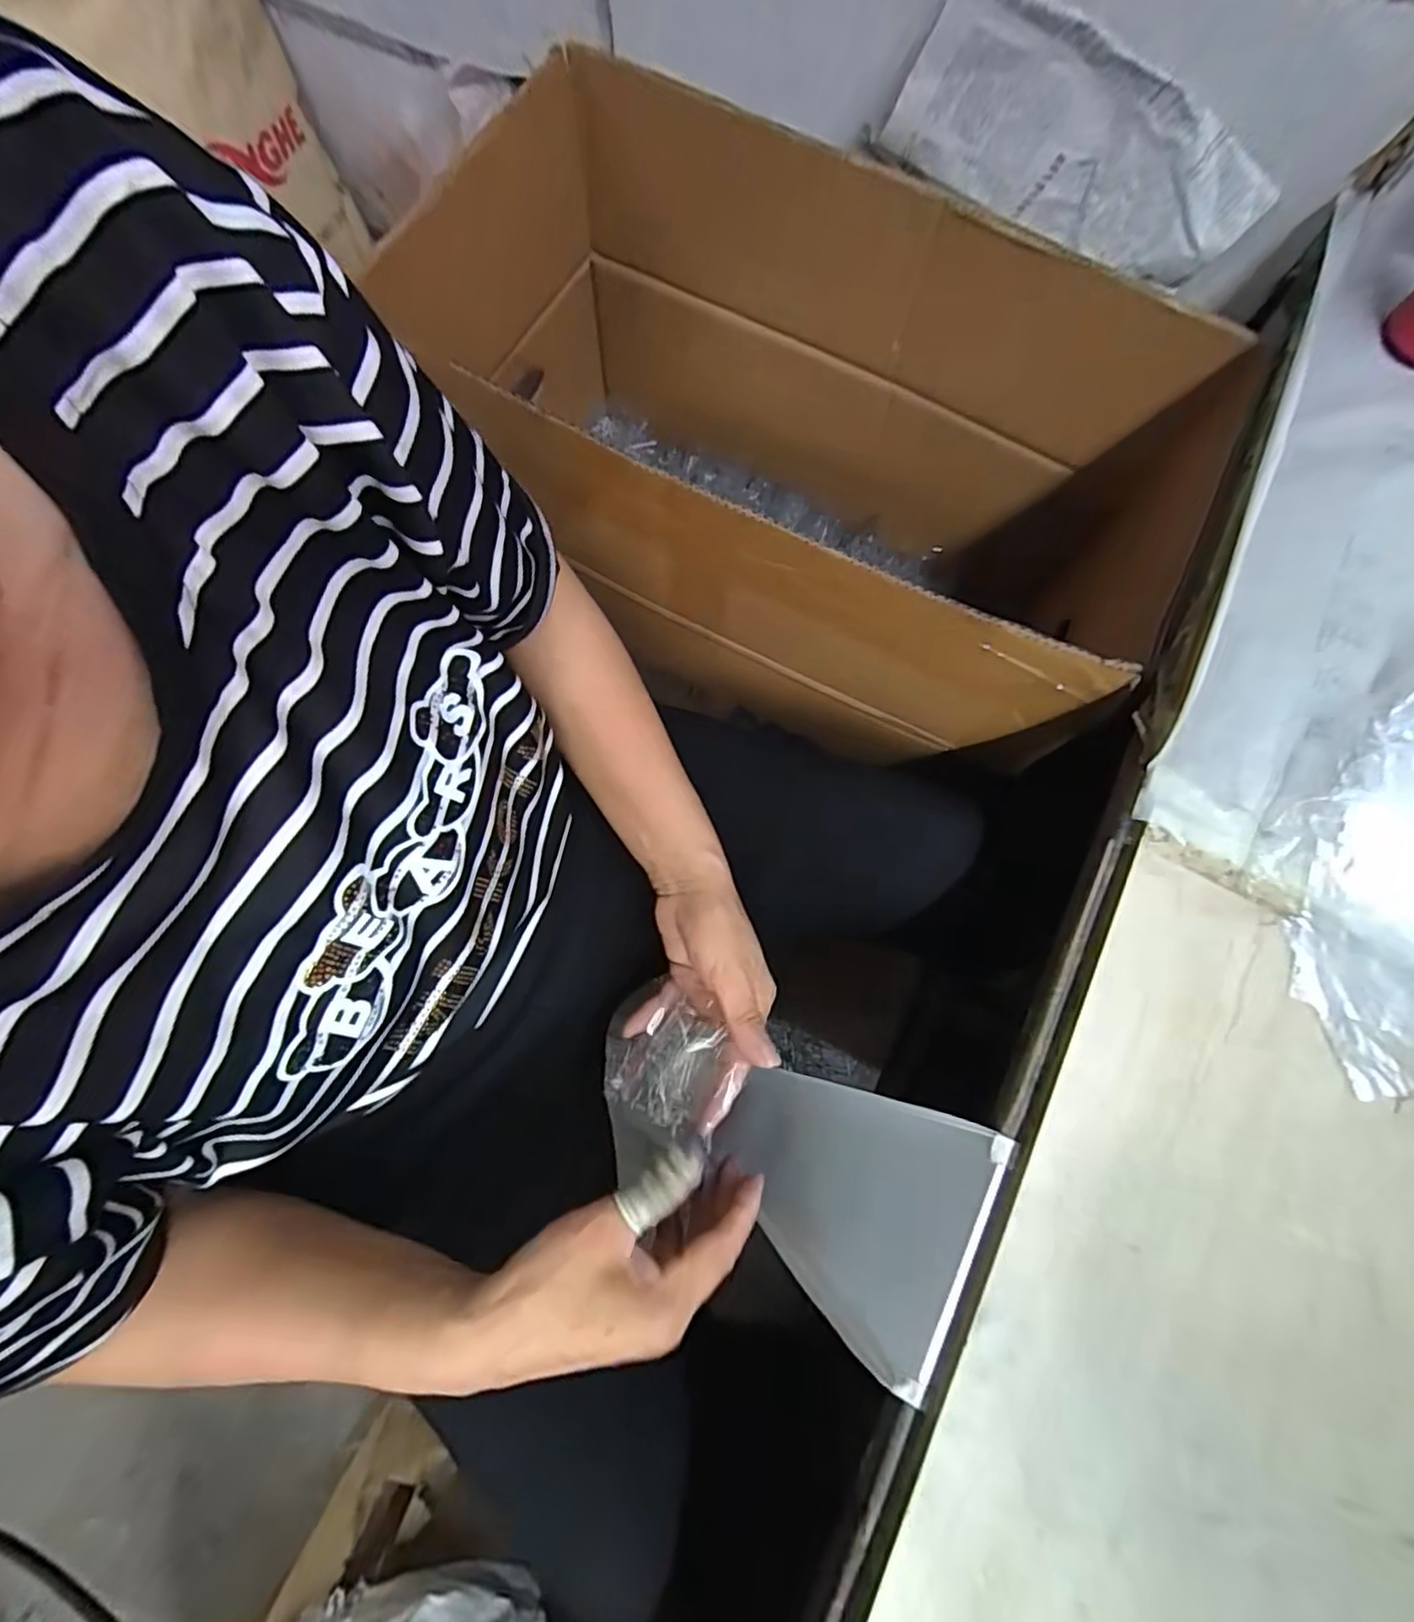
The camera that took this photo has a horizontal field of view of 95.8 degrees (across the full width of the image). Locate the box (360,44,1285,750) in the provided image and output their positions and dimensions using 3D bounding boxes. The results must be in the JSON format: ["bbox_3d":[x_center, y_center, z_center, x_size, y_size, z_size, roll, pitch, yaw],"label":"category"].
[{"bbox_3d":[0.089,-0.306,0.594,0.606,0.304,0.379,26,76,7],"label":"box"}]

